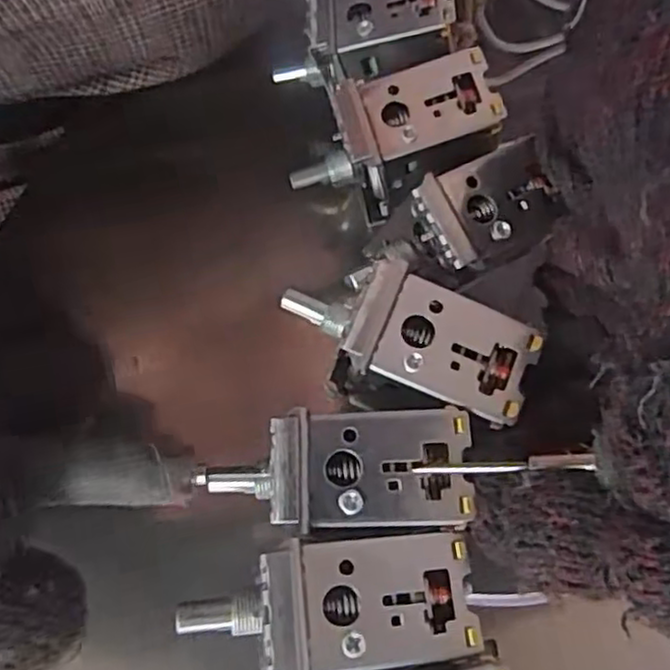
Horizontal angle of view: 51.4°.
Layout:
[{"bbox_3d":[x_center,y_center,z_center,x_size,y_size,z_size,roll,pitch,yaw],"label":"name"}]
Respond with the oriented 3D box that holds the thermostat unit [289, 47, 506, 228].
[{"bbox_3d":[0.015,-0.048,0.178,0.050,0.023,0.030,-15,78,4],"label":"thermostat unit"}]

